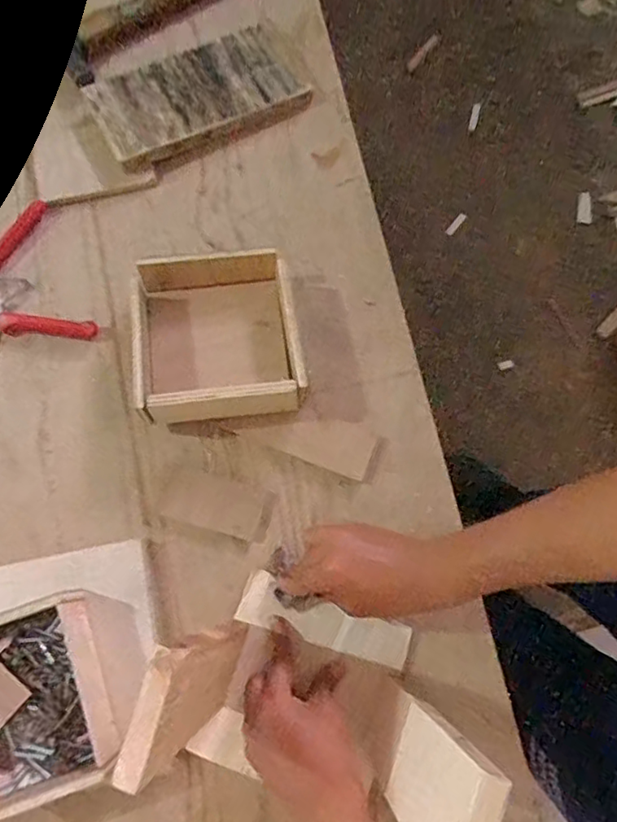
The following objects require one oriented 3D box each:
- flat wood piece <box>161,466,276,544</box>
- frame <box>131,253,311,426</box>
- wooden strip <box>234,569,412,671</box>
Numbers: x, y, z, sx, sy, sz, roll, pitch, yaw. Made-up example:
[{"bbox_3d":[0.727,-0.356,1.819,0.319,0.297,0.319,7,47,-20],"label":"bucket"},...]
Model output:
[{"bbox_3d":[-0.083,0.086,0.561,0.098,0.004,0.048,16,78,3],"label":"flat wood piece"},{"bbox_3d":[-0.088,-0.072,0.571,0.148,0.061,0.152,-6,78,-1],"label":"frame"},{"bbox_3d":[0.015,0.186,0.533,0.150,0.009,0.041,18,77,3],"label":"wooden strip"}]

